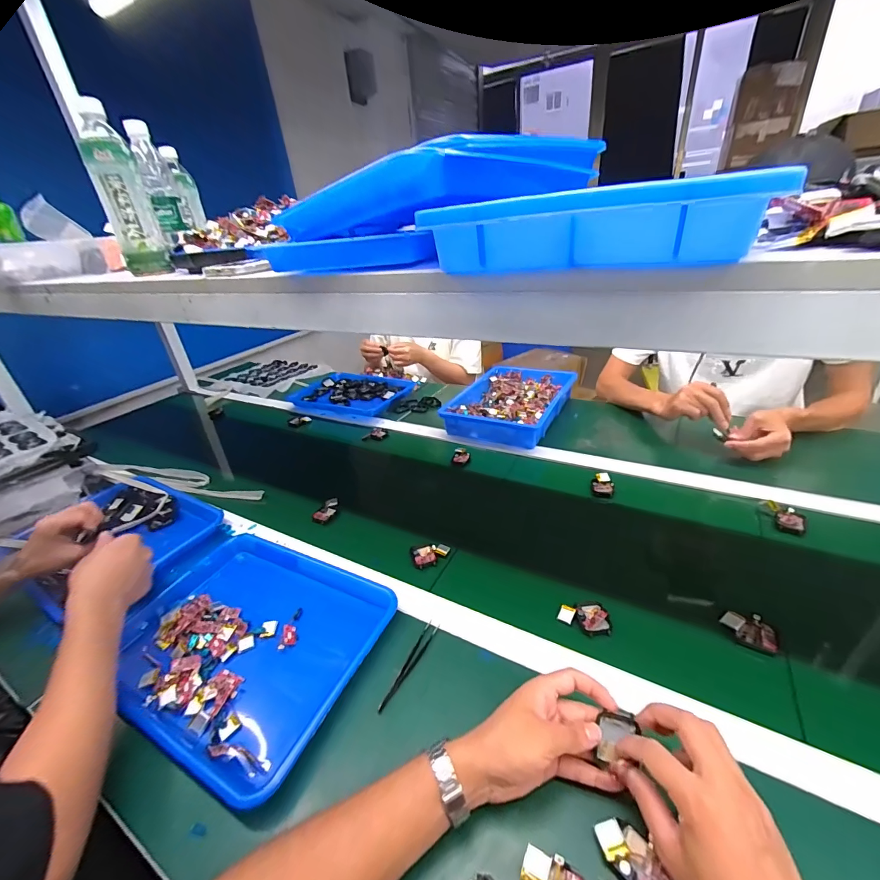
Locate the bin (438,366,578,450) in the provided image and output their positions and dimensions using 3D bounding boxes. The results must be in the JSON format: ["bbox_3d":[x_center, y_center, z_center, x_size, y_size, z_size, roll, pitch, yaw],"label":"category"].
[{"bbox_3d":[0.191,-0.099,1.034,0.255,0.066,0.358,10,33,27],"label":"bin"}]

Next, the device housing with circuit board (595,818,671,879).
[{"bbox_3d":[0.151,0.327,0.308,0.032,0.011,0.053,-28,36,-33],"label":"device housing with circuit board"}]

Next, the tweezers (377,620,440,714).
[{"bbox_3d":[-0.035,0.266,0.465,0.015,0.013,0.113,12,34,29],"label":"tweezers"}]

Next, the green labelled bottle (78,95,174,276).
[{"bbox_3d":[-0.478,-0.371,0.588,0.059,0.219,0.074,-22,33,-27],"label":"green labelled bottle"}]

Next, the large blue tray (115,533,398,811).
[{"bbox_3d":[-0.256,0.253,0.515,0.342,0.034,0.253,10,33,26],"label":"large blue tray"}]

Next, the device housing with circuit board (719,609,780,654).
[{"bbox_3d":[0.363,0.223,0.461,0.052,0.019,0.037,11,33,28],"label":"device housing with circuit board"}]

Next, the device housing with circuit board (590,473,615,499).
[{"bbox_3d":[0.299,0.083,0.719,0.039,0.024,0.047,7,32,22],"label":"device housing with circuit board"}]

